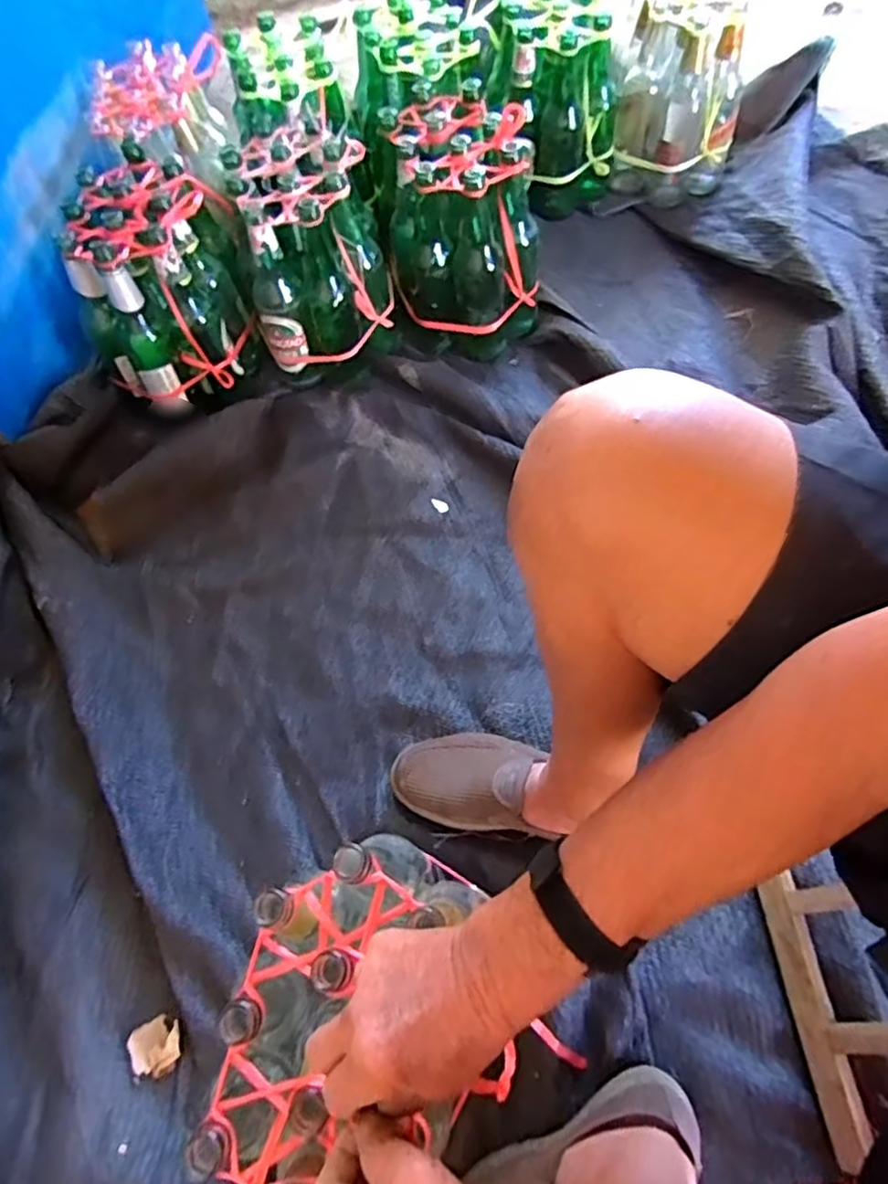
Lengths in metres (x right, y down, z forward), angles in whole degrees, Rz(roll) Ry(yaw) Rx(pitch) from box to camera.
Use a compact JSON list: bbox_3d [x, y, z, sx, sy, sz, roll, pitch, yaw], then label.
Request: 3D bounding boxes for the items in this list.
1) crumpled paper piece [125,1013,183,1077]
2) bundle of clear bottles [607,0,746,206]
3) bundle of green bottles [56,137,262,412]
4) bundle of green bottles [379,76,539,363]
[{"bbox_3d":[-0.294,0.464,0.646,0.055,0.012,0.051,-1,64,2],"label":"crumpled paper piece"},{"bbox_3d":[0.397,-0.857,1.074,0.210,0.286,0.200,7,65,6],"label":"bundle of clear bottles"},{"bbox_3d":[-0.393,-0.433,0.908,0.198,0.226,0.269,-10,65,-1],"label":"bundle of green bottles"},{"bbox_3d":[0.025,-0.525,0.937,0.209,0.262,0.239,-5,65,2],"label":"bundle of green bottles"}]

